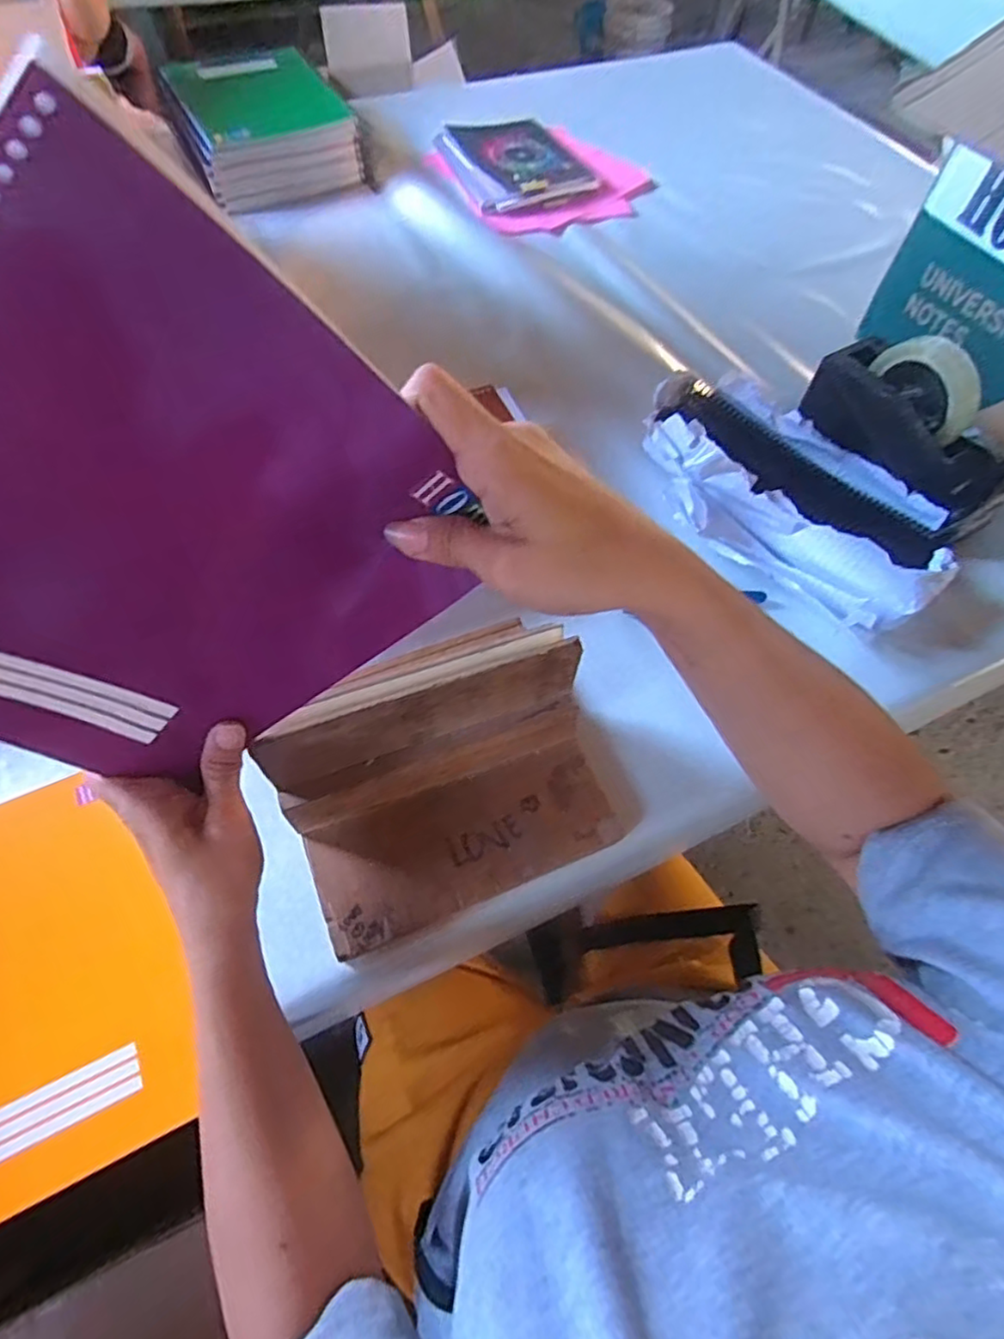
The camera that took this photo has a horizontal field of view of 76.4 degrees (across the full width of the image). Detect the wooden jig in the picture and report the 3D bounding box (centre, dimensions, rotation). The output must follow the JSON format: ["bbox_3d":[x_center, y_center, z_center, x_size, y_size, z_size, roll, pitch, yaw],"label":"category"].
[{"bbox_3d":[-0.030,0.078,0.413,0.210,0.125,0.131,-21,64,-13],"label":"wooden jig"}]

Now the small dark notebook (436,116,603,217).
[{"bbox_3d":[0.017,-0.754,0.946,0.177,0.025,0.227,-23,65,-14],"label":"small dark notebook"}]

